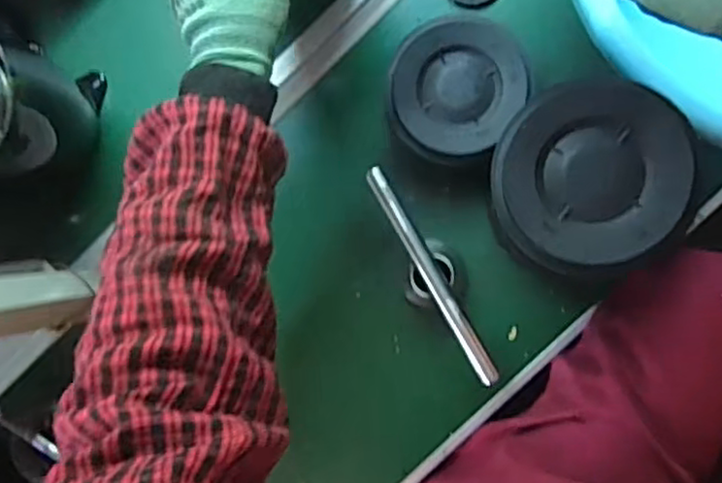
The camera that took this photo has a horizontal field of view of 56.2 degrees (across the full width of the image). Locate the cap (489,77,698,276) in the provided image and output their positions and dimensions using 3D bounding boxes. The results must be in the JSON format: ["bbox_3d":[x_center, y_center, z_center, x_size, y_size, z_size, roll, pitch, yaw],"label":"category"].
[{"bbox_3d":[0.145,-0.042,0.428,0.113,0.033,0.111,-4,83,19],"label":"cap"}]

